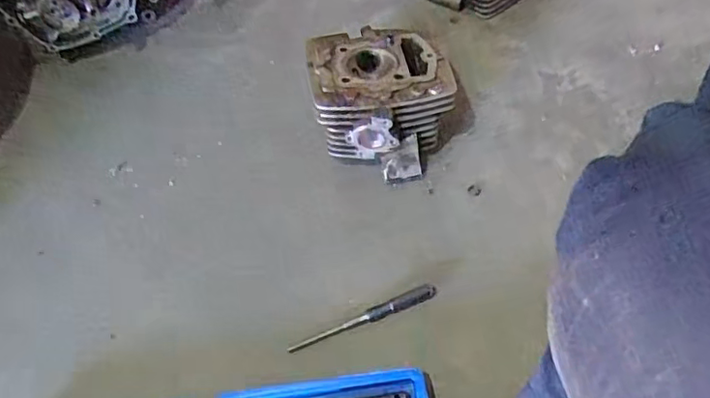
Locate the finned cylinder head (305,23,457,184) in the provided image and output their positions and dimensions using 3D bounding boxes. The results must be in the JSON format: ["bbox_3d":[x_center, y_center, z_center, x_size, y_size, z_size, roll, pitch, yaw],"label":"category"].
[{"bbox_3d":[0.032,-0.115,0.678,0.156,0.088,0.176,-10,56,-4],"label":"finned cylinder head"}]

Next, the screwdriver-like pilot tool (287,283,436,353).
[{"bbox_3d":[0.009,0.119,0.568,0.156,0.008,0.015,-19,57,-10],"label":"screwdriver-like pilot tool"}]

